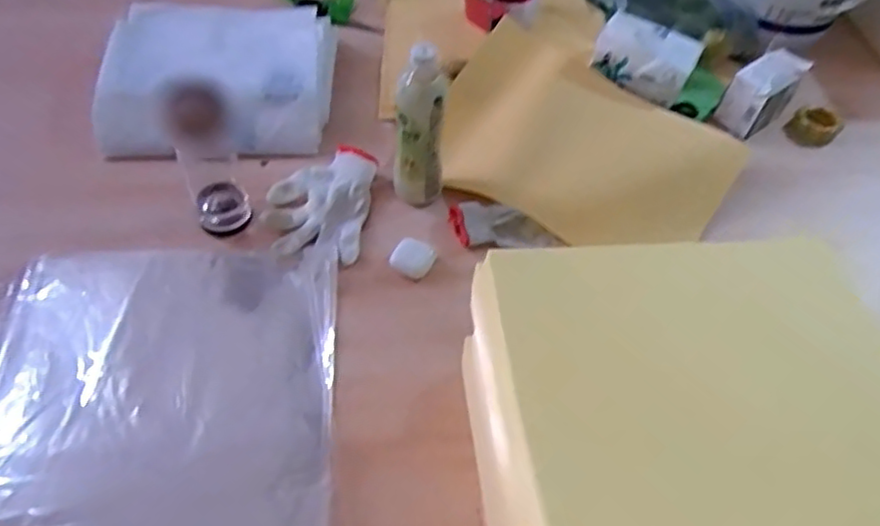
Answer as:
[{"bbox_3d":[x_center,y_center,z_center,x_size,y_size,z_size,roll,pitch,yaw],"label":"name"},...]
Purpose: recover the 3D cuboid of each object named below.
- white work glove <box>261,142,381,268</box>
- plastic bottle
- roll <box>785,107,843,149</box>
[{"bbox_3d":[-0.159,-0.084,0.877,0.127,0.026,0.183,8,51,2],"label":"white work glove"},{"bbox_3d":[-0.025,-0.168,0.824,0.062,0.207,0.059,29,56,18],"label":"plastic bottle"},{"bbox_3d":[0.582,-0.212,1.032,0.069,0.033,0.069,2,51,-3],"label":"roll"}]

